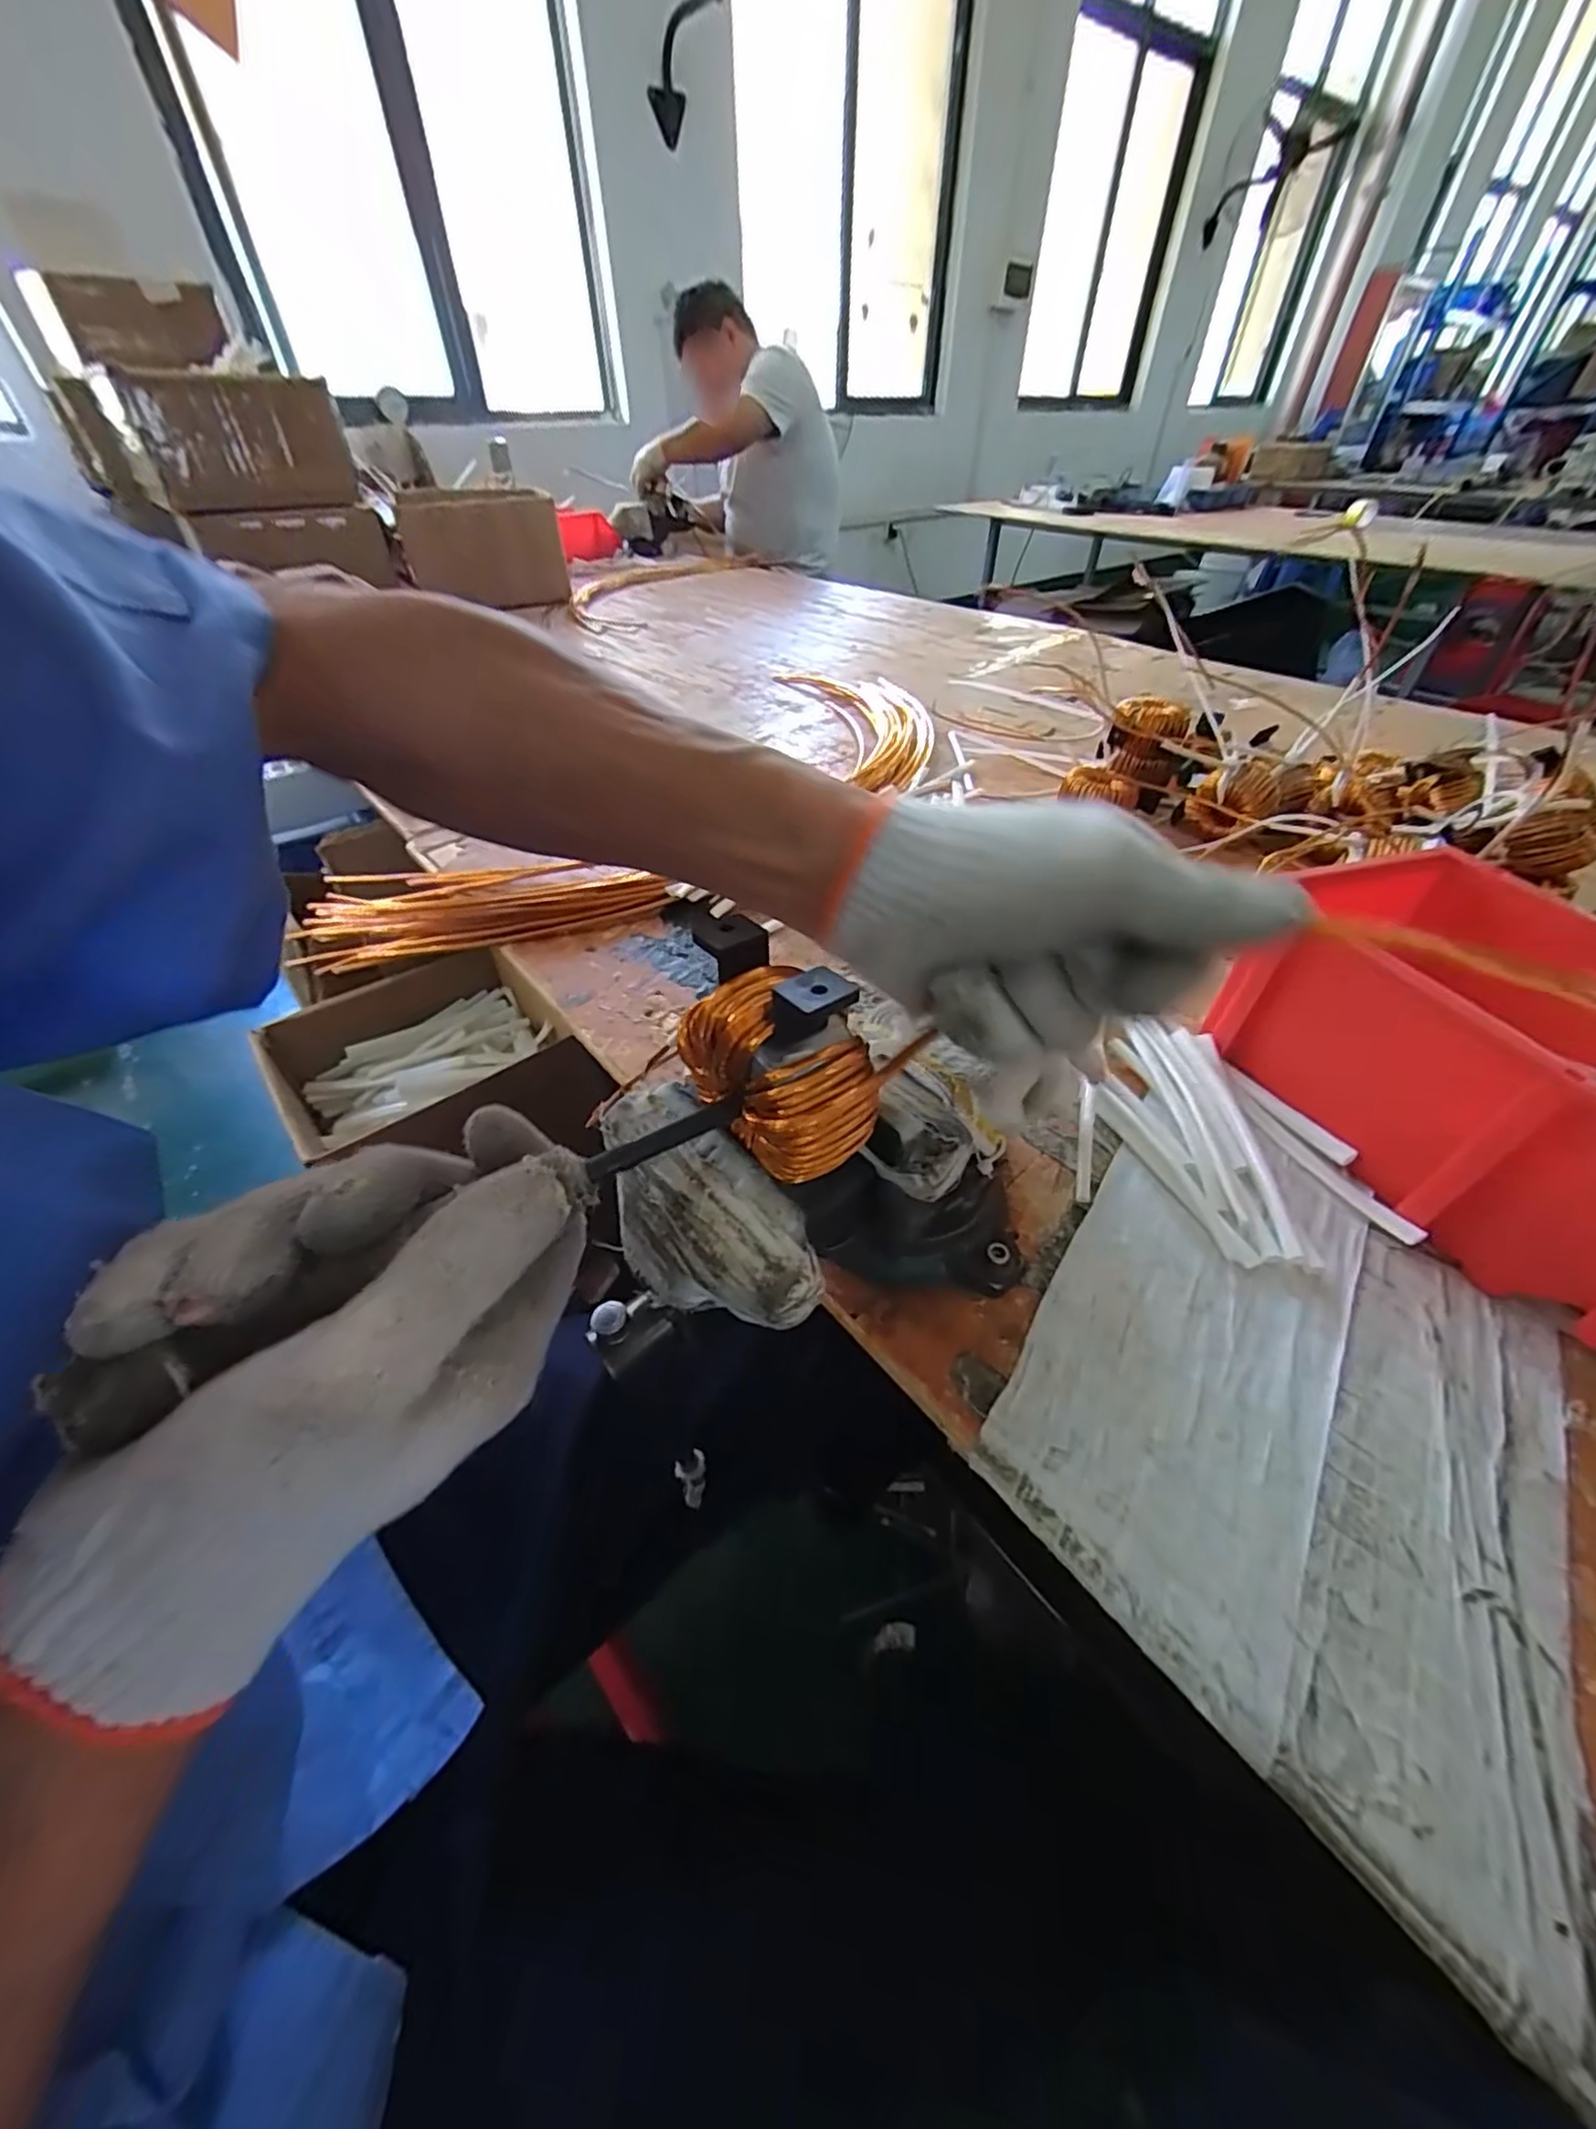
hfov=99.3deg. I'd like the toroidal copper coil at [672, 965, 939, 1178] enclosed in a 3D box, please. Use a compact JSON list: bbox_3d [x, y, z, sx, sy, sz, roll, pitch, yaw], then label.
[{"bbox_3d":[-0.003,-0.001,0.234,0.063,0.054,0.060,0,44,0],"label":"toroidal copper coil"}]

